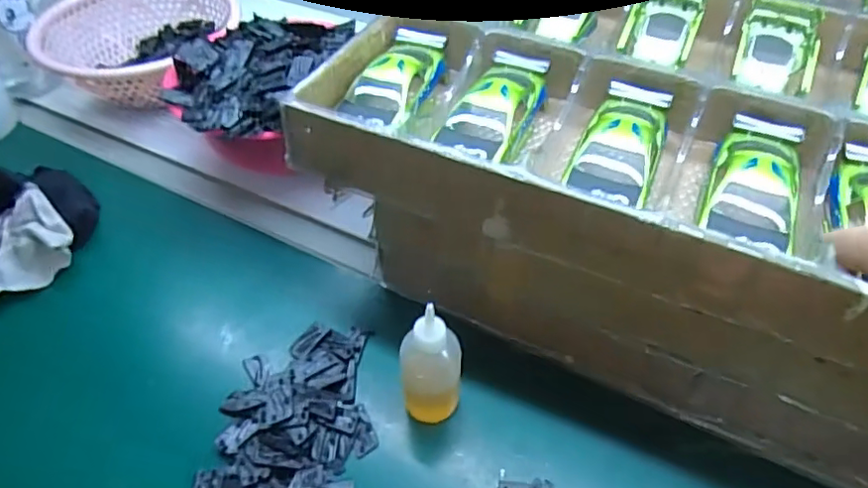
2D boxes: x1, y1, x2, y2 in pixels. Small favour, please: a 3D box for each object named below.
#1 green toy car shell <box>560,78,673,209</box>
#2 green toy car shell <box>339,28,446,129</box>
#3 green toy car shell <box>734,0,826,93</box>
[{"bbox_3d":[0.122,-0.065,0.390,0.049,0.025,0.108,19,50,17],"label":"green toy car shell"},{"bbox_3d":[-0.029,-0.117,0.441,0.051,0.031,0.111,15,49,14],"label":"green toy car shell"},{"bbox_3d":[0.263,-0.147,0.463,0.055,0.043,0.086,18,50,16],"label":"green toy car shell"}]

